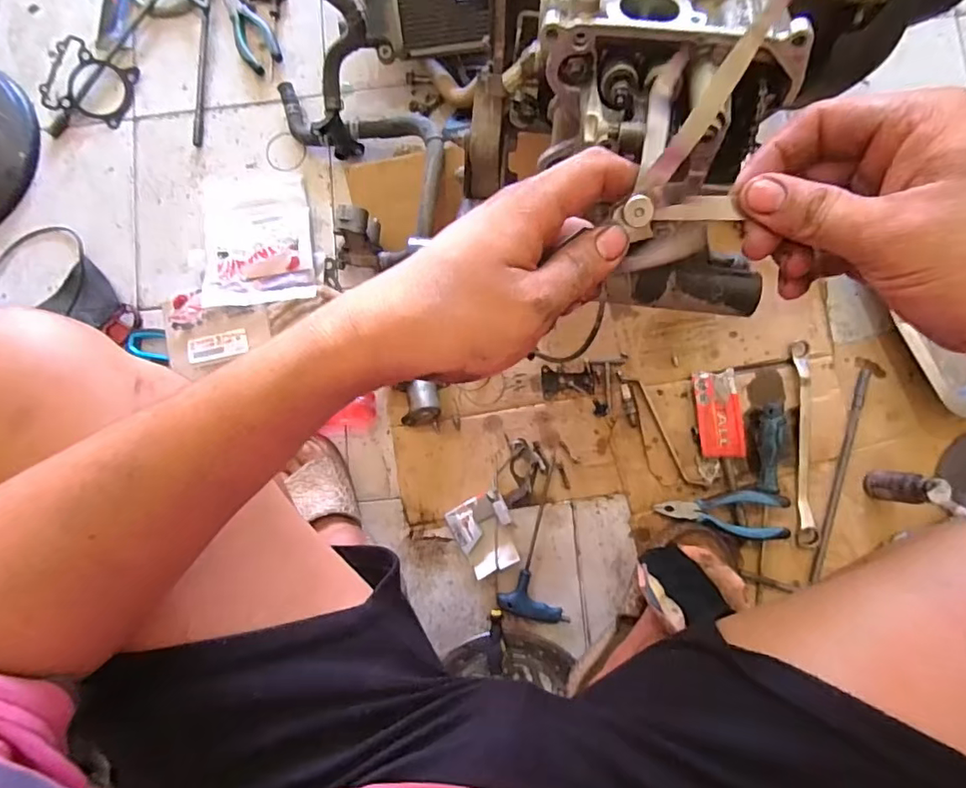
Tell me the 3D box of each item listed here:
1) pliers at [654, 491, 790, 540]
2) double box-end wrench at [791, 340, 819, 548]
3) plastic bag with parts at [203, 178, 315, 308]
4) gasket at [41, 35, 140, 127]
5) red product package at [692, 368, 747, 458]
[{"bbox_3d":[0.297,0.149,0.660,0.148,0.030,0.057,3,81,5],"label":"pliers"},{"bbox_3d":[0.405,0.060,0.660,0.022,0.018,0.254,1,81,5],"label":"double box-end wrench"},{"bbox_3d":[-0.316,-0.221,0.739,0.149,0.028,0.202,-8,81,3],"label":"plastic bag with parts"},{"bbox_3d":[-0.587,-0.466,0.791,0.139,0.009,0.112,18,85,2],"label":"gasket"},{"bbox_3d":[0.301,0.025,0.671,0.058,0.021,0.110,-4,81,4],"label":"red product package"}]

